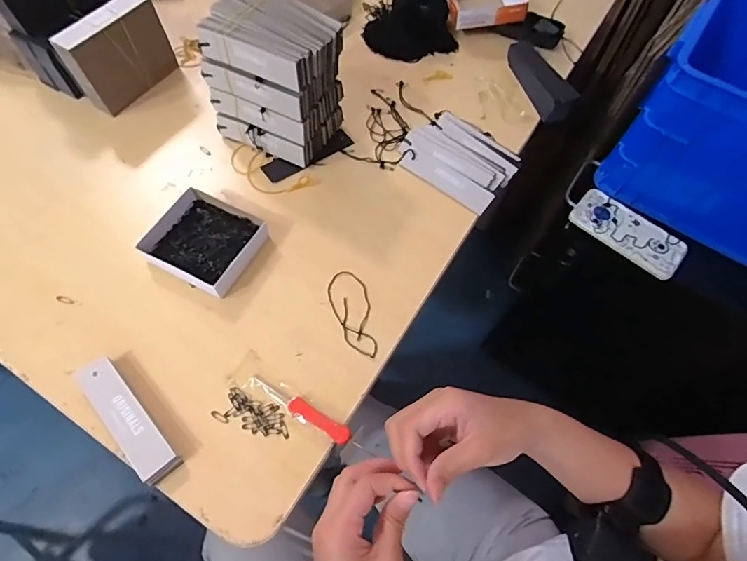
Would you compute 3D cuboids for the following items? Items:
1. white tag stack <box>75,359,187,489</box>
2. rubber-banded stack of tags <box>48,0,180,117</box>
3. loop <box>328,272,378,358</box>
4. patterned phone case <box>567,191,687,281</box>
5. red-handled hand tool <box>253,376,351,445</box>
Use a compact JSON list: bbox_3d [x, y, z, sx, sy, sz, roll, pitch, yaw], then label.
[{"bbox_3d":[-0.226,0.126,0.401,0.032,0.019,0.127,-39,72,-21],"label":"white tag stack"},{"bbox_3d":[-0.324,-0.292,0.566,0.033,0.102,0.132,31,65,12],"label":"rubber-banded stack of tags"},{"bbox_3d":[-0.021,0.036,0.475,0.043,0.004,0.102,-15,65,-11],"label":"loop"},{"bbox_3d":[0.390,-0.075,0.670,0.167,0.013,0.081,42,68,16],"label":"patterned phone case"},{"bbox_3d":[-0.070,0.123,0.422,0.108,0.006,0.017,29,65,11],"label":"red-handled hand tool"}]

